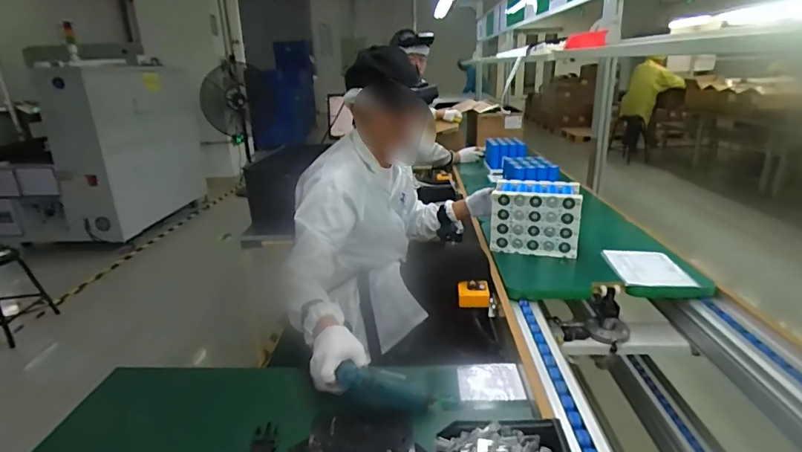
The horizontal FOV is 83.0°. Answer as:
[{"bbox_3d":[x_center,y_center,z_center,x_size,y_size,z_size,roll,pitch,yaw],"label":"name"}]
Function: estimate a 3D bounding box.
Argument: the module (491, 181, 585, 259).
[{"bbox_3d":[0.388,-0.025,1.309,0.227,0.168,0.145,3,20,17],"label":"module"}]

